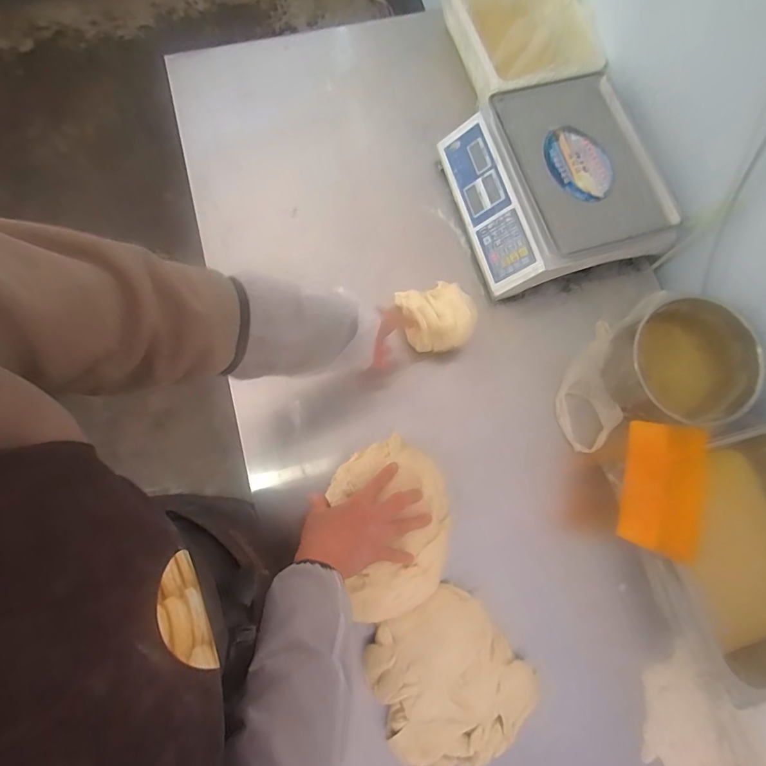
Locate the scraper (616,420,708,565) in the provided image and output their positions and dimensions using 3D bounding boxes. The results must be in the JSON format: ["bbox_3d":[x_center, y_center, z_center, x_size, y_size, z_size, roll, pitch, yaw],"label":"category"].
[{"bbox_3d":[0.392,0.146,0.627,0.100,0.012,0.176,11,78,12],"label":"scraper"}]

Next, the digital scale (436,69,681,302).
[{"bbox_3d":[0.299,-0.351,0.796,0.314,0.111,0.336,-14,75,-5],"label":"digital scale"}]

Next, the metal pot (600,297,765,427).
[{"bbox_3d":[0.477,-0.025,0.726,0.191,0.109,0.191,0,75,-2],"label":"metal pot"}]

